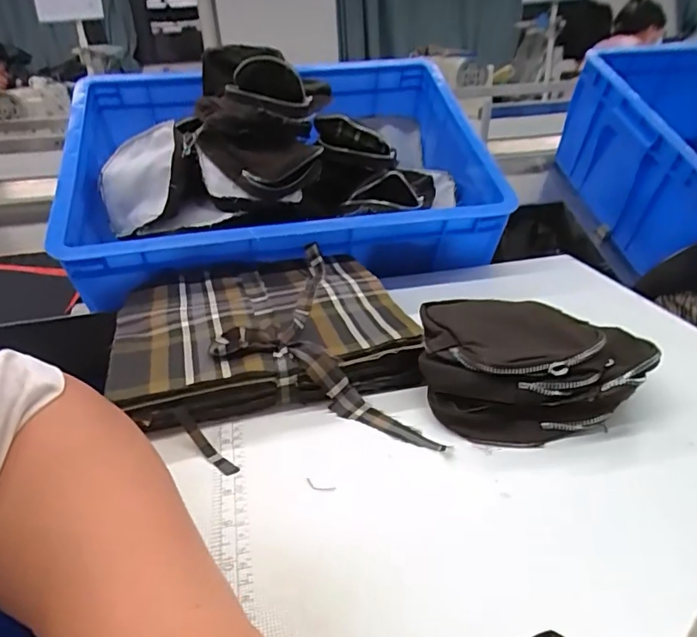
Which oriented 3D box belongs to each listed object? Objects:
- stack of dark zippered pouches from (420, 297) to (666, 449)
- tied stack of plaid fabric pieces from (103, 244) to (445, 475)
[{"bbox_3d":[0.139,0.031,0.422,0.156,0.052,0.162,1,28,8],"label":"stack of dark zippered pouches"},{"bbox_3d":[-0.078,0.020,0.467,0.260,0.049,0.270,-4,26,-5],"label":"tied stack of plaid fabric pieces"}]

